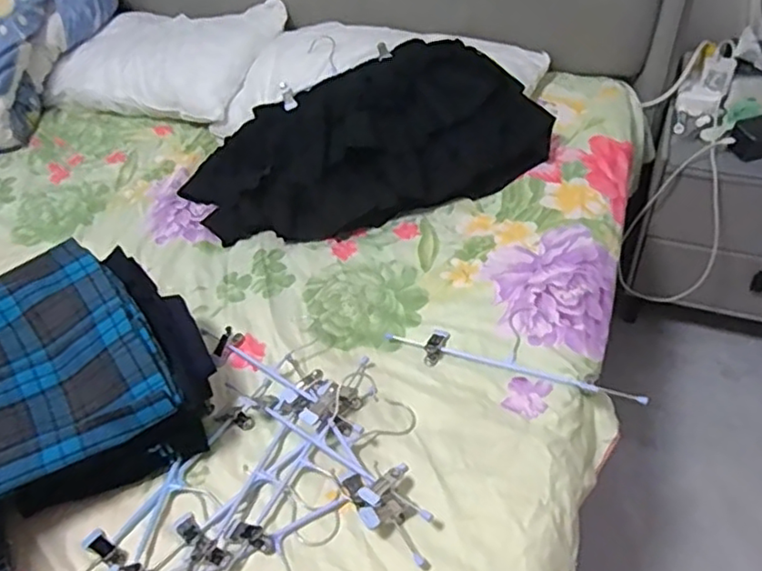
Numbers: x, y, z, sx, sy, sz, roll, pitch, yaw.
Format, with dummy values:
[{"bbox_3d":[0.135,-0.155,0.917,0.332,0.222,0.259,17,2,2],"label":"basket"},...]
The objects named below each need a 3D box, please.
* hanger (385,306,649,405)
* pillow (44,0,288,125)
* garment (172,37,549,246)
[{"bbox_3d":[0.159,0.071,0.765,0.297,0.017,0.102,10,48,15],"label":"hanger"},{"bbox_3d":[-0.414,-0.433,1.251,0.412,0.126,0.266,11,48,17],"label":"pillow"},{"bbox_3d":[-0.033,-0.239,0.999,0.566,0.136,0.294,-11,46,-5],"label":"garment"}]

